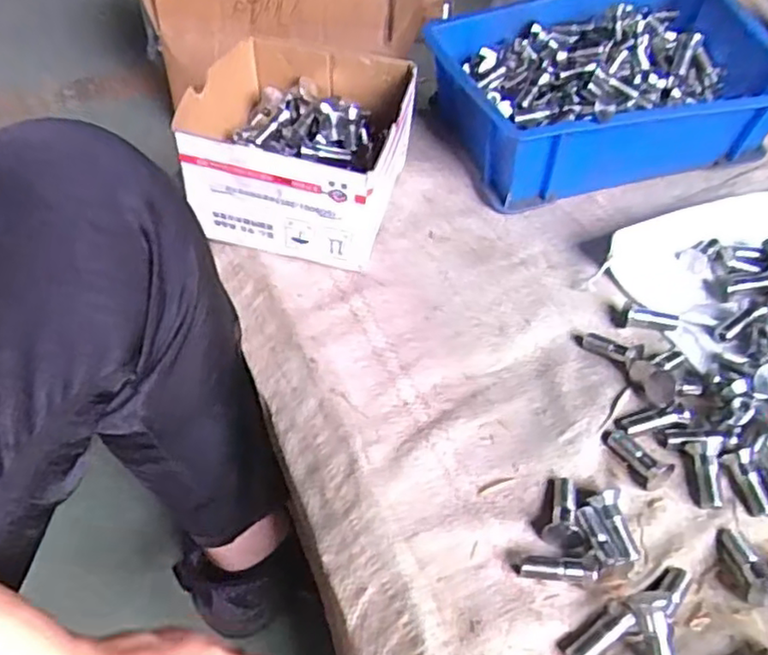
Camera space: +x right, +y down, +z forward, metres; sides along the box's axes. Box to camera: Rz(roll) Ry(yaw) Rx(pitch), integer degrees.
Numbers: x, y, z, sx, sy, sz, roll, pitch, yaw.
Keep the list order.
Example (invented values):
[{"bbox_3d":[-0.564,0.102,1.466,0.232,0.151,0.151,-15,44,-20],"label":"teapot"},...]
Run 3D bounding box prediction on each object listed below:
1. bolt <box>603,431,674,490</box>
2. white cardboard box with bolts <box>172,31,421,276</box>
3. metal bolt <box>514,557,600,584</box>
[{"bbox_3d":[0.138,0.070,0.369,0.016,0.013,0.040,-31,56,-26],"label":"bolt"},{"bbox_3d":[-0.060,-0.128,0.484,0.140,0.087,0.146,11,49,7],"label":"white cardboard box with bolts"},{"bbox_3d":[0.085,0.118,0.328,0.037,0.010,0.011,8,49,5],"label":"metal bolt"}]

